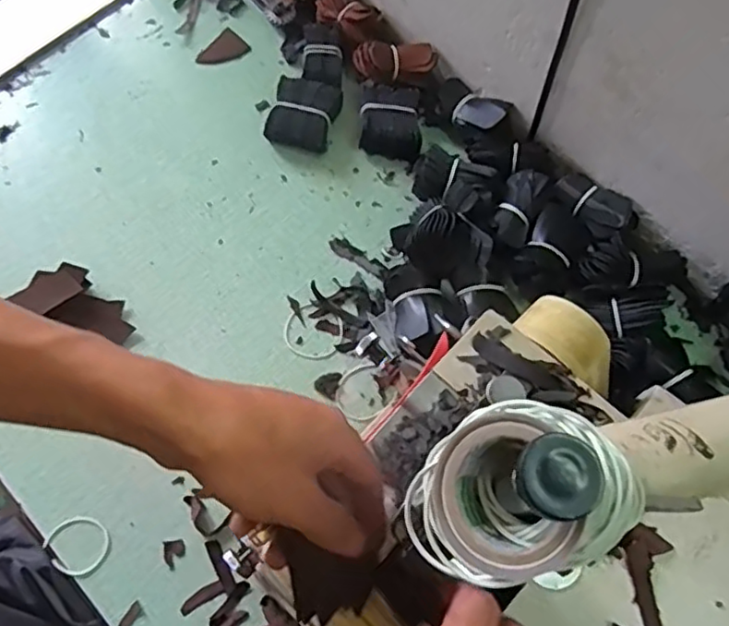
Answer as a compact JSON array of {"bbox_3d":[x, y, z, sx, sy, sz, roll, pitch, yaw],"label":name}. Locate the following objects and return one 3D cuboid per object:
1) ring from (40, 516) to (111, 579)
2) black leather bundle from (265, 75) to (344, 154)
[{"bbox_3d":[-0.223,0.183,0.501,0.048,0.004,0.047,0,70,1],"label":"ring"},{"bbox_3d":[-0.057,-0.190,0.611,0.059,0.027,0.064,15,71,6],"label":"black leather bundle"}]

